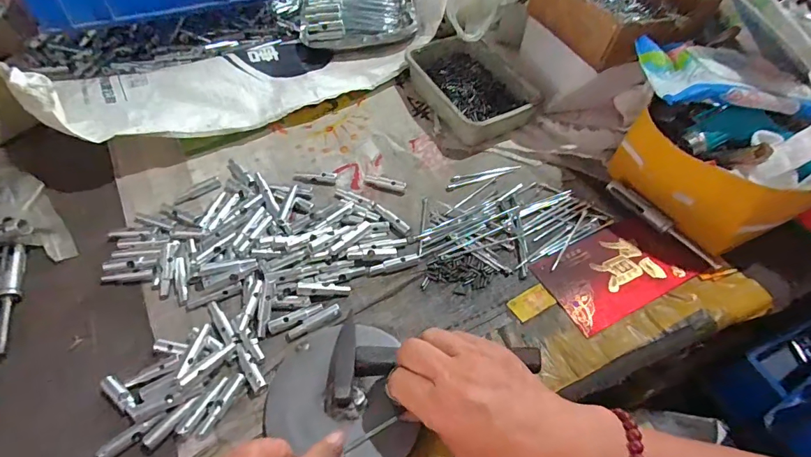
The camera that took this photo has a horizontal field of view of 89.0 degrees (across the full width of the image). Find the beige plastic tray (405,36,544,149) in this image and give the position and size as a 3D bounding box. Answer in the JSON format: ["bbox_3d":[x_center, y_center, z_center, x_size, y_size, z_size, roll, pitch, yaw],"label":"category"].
[{"bbox_3d":[0.086,-0.198,0.559,0.127,0.040,0.190,-24,60,-16],"label":"beige plastic tray"}]

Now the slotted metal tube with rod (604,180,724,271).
[{"bbox_3d":[0.270,-0.006,0.440,0.015,0.015,0.132,-28,61,-18],"label":"slotted metal tube with rod"}]

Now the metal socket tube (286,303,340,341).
[{"bbox_3d":[-0.085,0.087,0.379,0.053,0.007,0.012,-24,60,-16],"label":"metal socket tube"}]

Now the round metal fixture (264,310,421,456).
[{"bbox_3d":[-0.054,0.137,0.334,0.112,0.029,0.126,-22,60,-15],"label":"round metal fixture"}]

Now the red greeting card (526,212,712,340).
[{"bbox_3d":[0.216,0.038,0.419,0.157,0.005,0.086,-23,60,-15],"label":"red greeting card"}]

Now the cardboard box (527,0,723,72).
[{"bbox_3d":[0.258,-0.278,0.503,0.187,0.067,0.175,-27,61,-17],"label":"cardboard box"}]

